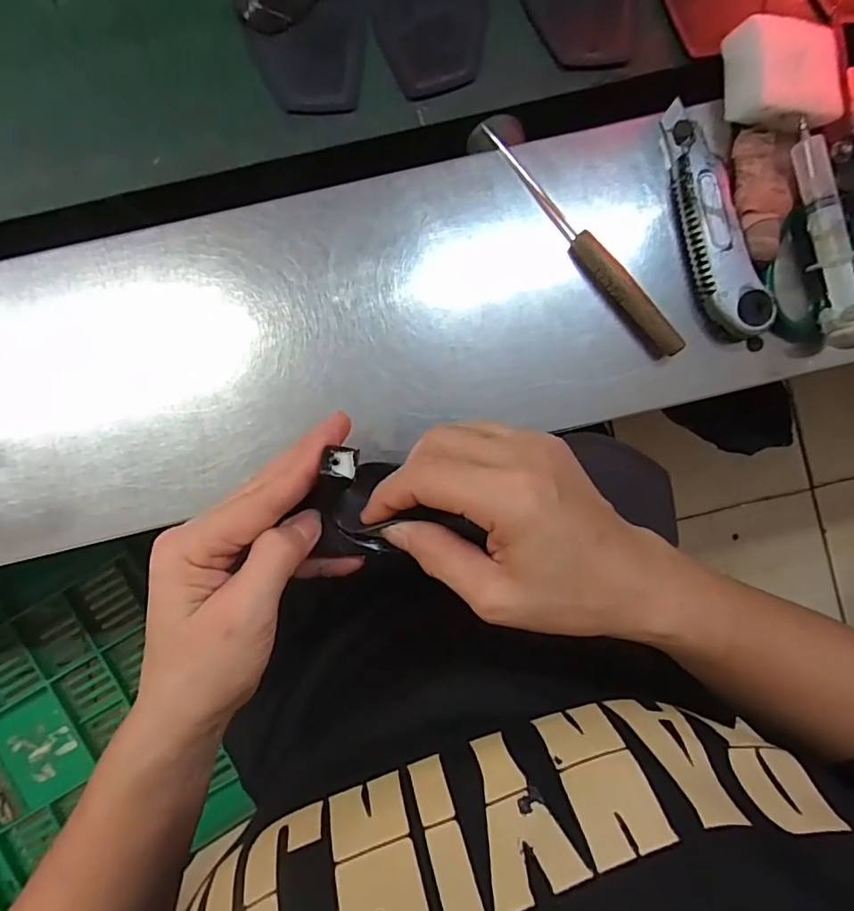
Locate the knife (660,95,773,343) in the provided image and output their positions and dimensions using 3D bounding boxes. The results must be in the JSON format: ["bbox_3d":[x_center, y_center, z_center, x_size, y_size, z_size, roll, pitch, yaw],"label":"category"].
[{"bbox_3d":[0.187,-0.156,0.363,0.038,0.026,0.160,-22,90,-1],"label":"knife"}]

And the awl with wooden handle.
[{"bbox_3d":[0.101,-0.143,0.361,0.016,0.020,0.194,-39,90,-1],"label":"awl with wooden handle"}]

